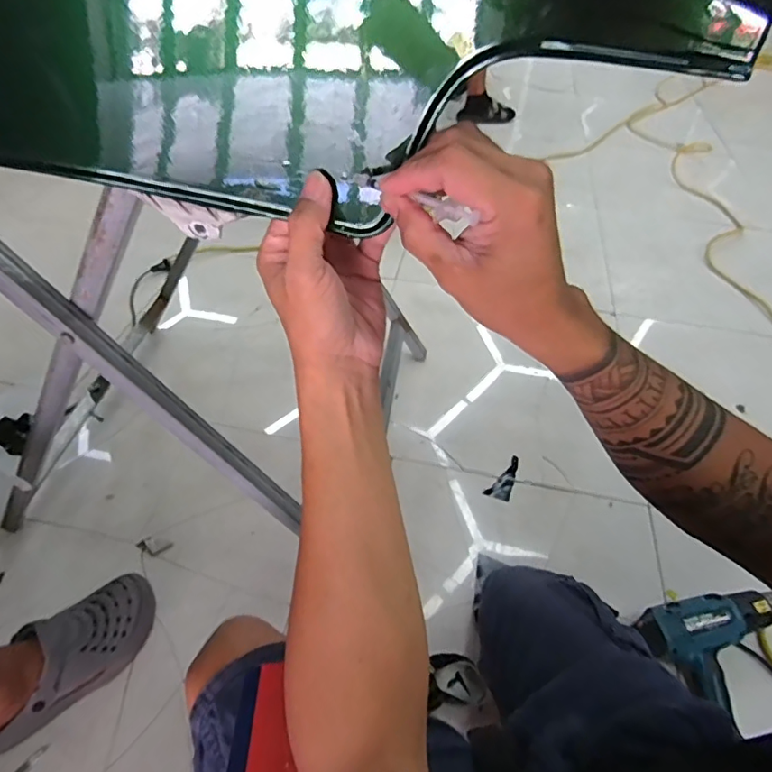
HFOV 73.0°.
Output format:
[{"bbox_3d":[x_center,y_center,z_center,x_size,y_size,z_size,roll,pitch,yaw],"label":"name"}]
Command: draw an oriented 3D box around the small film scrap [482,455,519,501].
[{"bbox_3d":[0.236,0.182,1.010,0.042,0.009,0.107,31,52,23],"label":"small film scrap"}]

